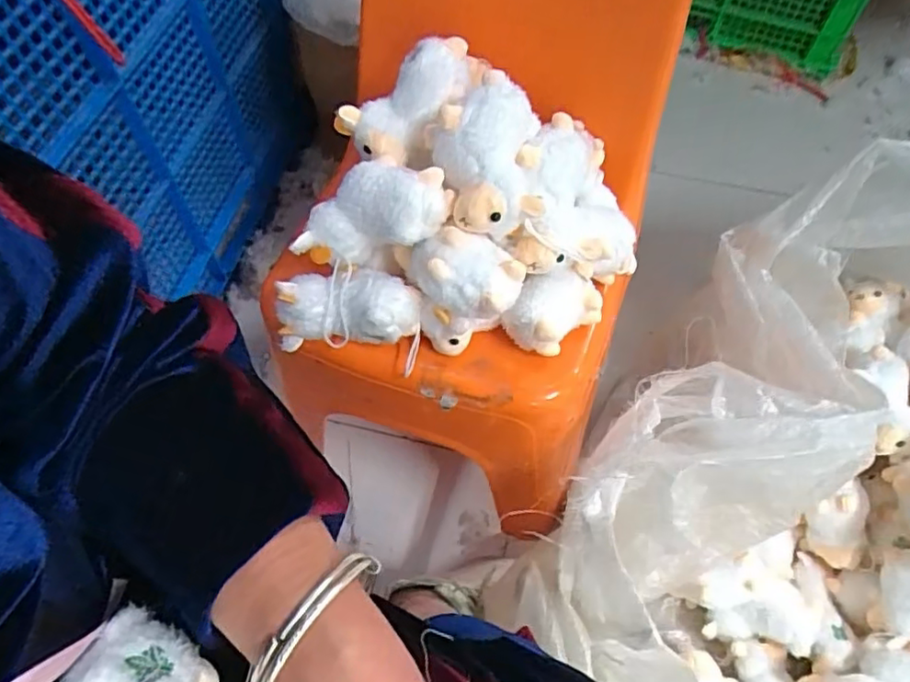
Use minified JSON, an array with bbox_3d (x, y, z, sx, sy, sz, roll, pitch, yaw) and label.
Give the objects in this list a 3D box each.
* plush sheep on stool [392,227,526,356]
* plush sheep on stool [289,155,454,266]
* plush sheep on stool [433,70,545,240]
[{"bbox_3d":[0.001,-0.040,0.505,0.100,0.097,0.057,3,60,2],"label":"plush sheep on stool"},{"bbox_3d":[-0.064,-0.100,0.490,0.129,0.060,0.063,-16,57,24],"label":"plush sheep on stool"},{"bbox_3d":[0.026,-0.148,0.479,0.082,0.061,0.111,-2,60,-1],"label":"plush sheep on stool"}]

